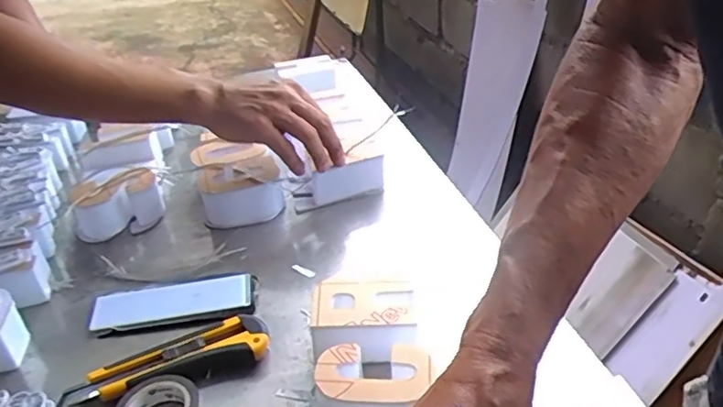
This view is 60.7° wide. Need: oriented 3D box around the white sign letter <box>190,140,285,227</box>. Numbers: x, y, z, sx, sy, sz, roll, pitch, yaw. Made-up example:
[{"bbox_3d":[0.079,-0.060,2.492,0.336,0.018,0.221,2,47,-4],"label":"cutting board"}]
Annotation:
[{"bbox_3d":[-0.138,-0.025,0.685,0.083,0.053,0.105,-15,35,-13],"label":"white sign letter"}]

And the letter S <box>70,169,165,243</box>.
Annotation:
[{"bbox_3d":[-0.259,0.001,0.656,0.089,0.051,0.055,-22,37,-22],"label":"letter S"}]

